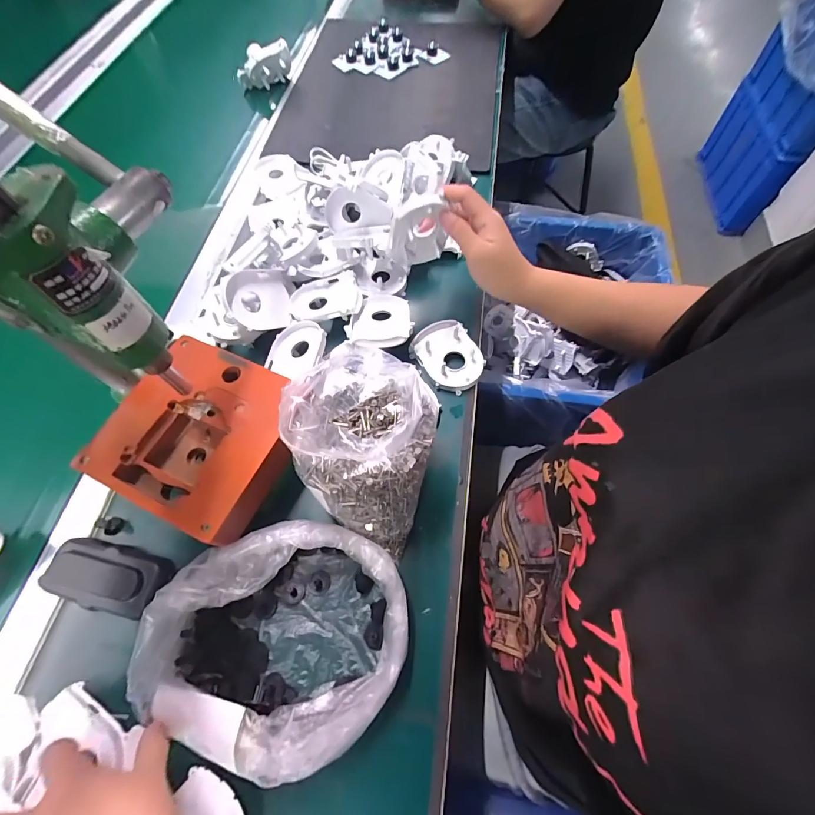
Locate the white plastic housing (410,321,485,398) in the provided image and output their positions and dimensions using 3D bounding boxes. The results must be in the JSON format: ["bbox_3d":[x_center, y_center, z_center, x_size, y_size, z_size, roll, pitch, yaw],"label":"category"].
[{"bbox_3d":[0.046,-0.058,0.442,0.067,0.016,0.083,-22,64,-8],"label":"white plastic housing"}]

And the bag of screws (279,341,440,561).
[{"bbox_3d":[-0.036,0.035,0.338,0.109,0.124,0.127,17,65,11],"label":"bag of screws"}]

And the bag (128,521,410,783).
[{"bbox_3d":[-0.100,0.179,0.311,0.186,0.054,0.165,13,64,9],"label":"bag"}]

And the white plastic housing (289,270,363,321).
[{"bbox_3d":[-0.096,-0.127,0.461,0.081,0.023,0.069,-13,63,-4],"label":"white plastic housing"}]

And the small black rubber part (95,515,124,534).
[{"bbox_3d":[-0.285,0.112,0.375,0.020,0.015,0.016,9,64,7],"label":"small black rubber part"}]

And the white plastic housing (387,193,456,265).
[{"bbox_3d":[0.012,-0.179,0.402,0.060,0.080,0.020,-16,63,-6],"label":"white plastic housing"}]

